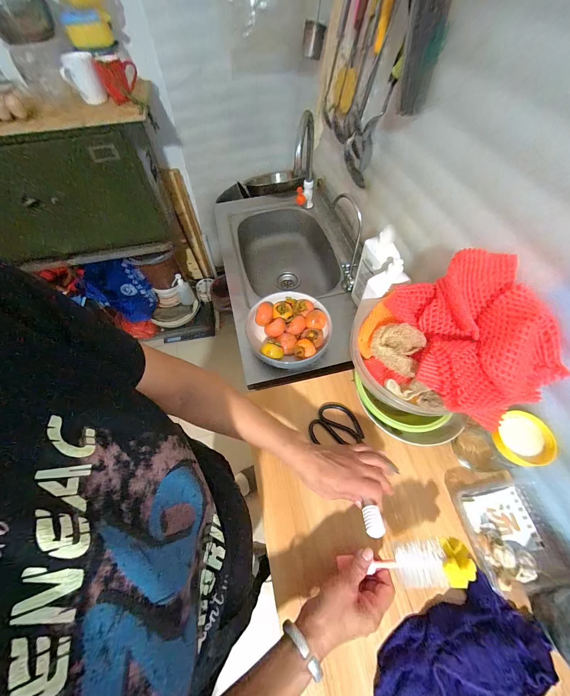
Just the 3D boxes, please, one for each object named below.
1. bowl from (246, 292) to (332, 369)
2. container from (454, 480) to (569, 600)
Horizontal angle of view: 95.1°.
[{"bbox_3d":[0.012,-0.041,0.661,0.197,0.068,0.204,0,59,1],"label":"bowl"},{"bbox_3d":[0.365,0.305,0.428,0.115,0.042,0.139,-11,60,-5],"label":"container"}]

